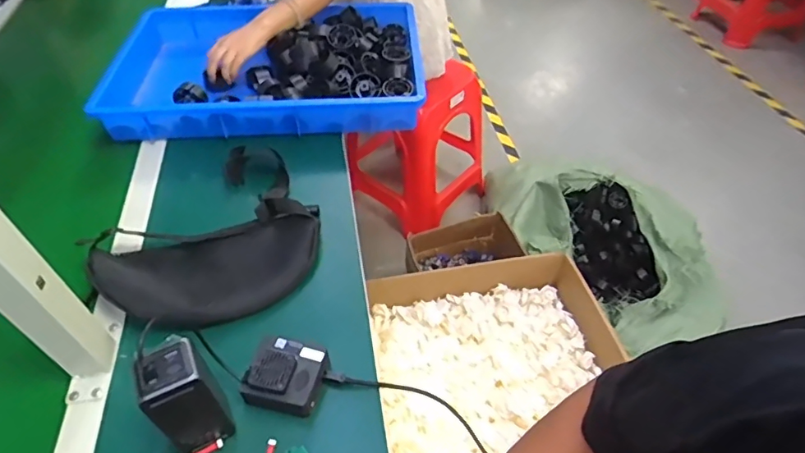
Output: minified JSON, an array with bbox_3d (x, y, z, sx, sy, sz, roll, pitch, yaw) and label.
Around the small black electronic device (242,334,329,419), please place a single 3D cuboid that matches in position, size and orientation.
[{"bbox_3d":[-0.128,0.157,0.553,0.080,0.042,0.077,10,49,10],"label":"small black electronic device"}]

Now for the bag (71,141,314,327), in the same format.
[{"bbox_3d":[-0.243,0.013,0.682,0.253,0.046,0.302,33,56,27],"label":"bag"}]

